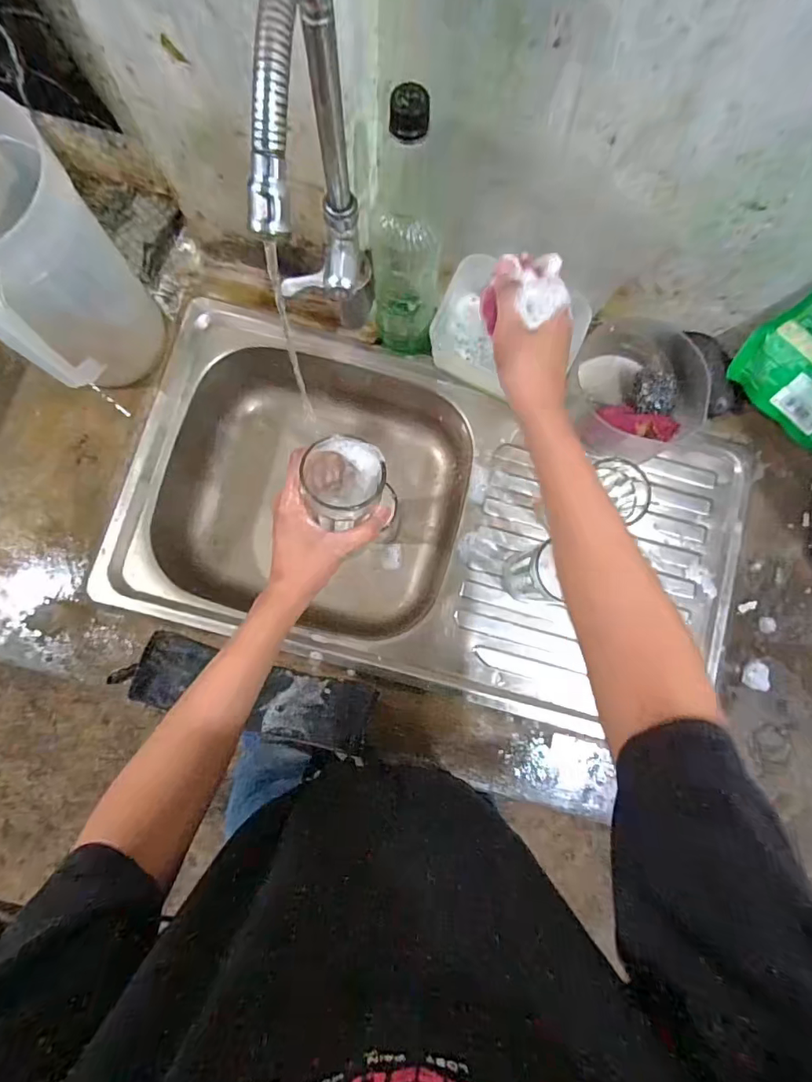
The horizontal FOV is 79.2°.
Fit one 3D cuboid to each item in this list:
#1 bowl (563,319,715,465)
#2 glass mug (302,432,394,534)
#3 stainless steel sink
[{"bbox_3d":[0.274,-0.193,0.591,0.136,0.073,0.168,5,83,-2],"label":"bowl"},{"bbox_3d":[-0.055,-0.051,0.452,0.071,0.089,0.071,-21,85,-5],"label":"glass mug"},{"bbox_3d":[0.031,-0.019,0.661,0.745,0.138,0.387,15,83,-1],"label":"stainless steel sink"}]

